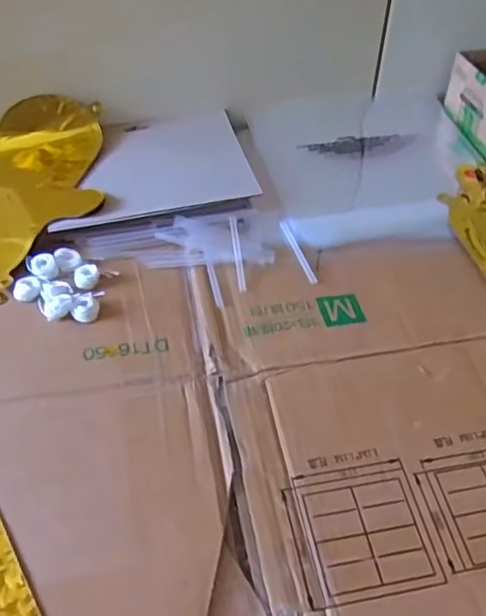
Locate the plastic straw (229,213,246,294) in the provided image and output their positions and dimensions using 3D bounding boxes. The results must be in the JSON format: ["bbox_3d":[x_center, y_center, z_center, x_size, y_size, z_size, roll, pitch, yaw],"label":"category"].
[{"bbox_3d":[-0.005,-0.050,0.536,0.008,0.011,0.085,-3,47,-4],"label":"plastic straw"}]

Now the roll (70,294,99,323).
[{"bbox_3d":[-0.124,0.000,0.492,0.022,0.008,0.022,-11,48,-11],"label":"roll"}]

